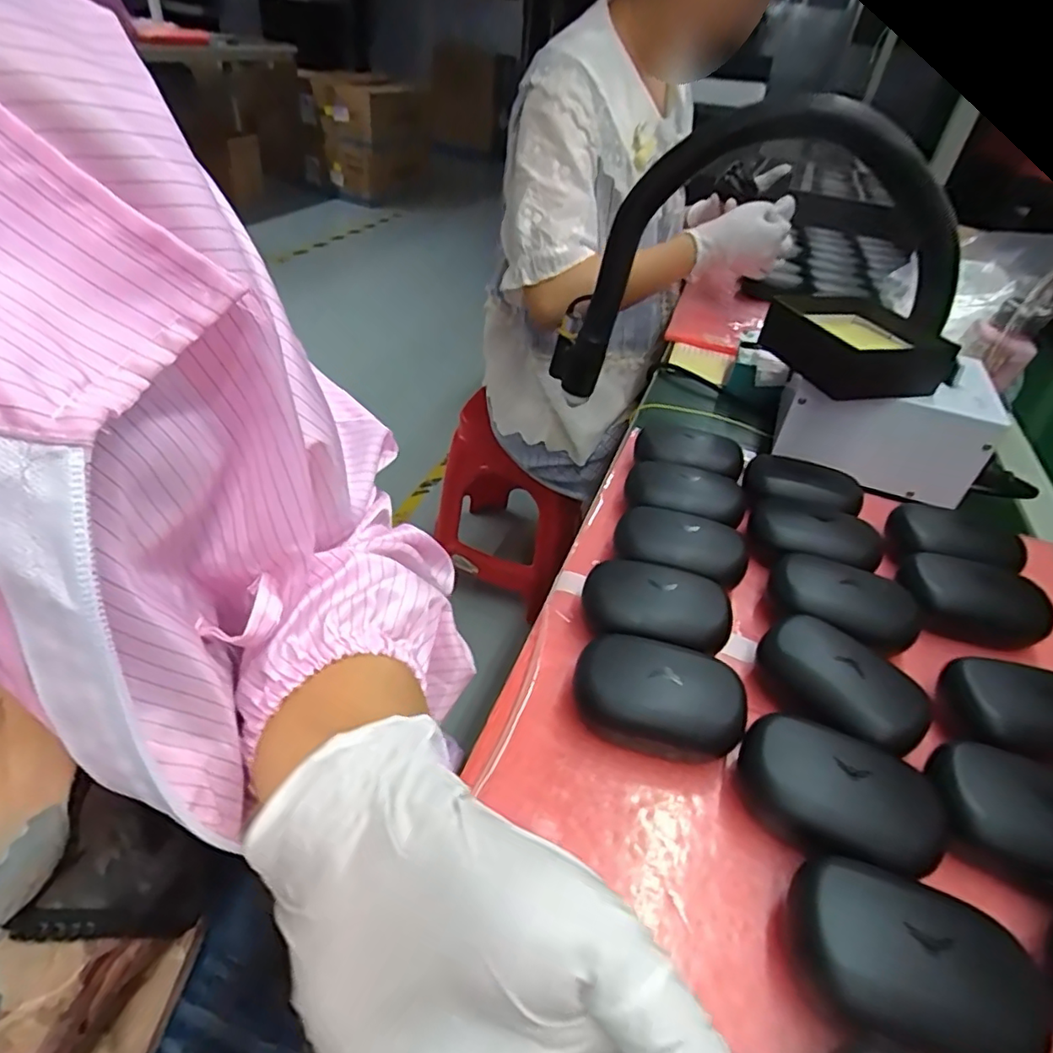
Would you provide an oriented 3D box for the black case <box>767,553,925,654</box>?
[{"bbox_3d":[0.195,0.052,0.371,0.084,0.035,0.044,19,42,14],"label":"black case"}]

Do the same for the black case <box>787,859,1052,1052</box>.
[{"bbox_3d":[0.145,0.166,0.229,0.082,0.035,0.059,16,41,10],"label":"black case"}]

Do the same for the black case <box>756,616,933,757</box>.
[{"bbox_3d":[0.170,0.086,0.326,0.052,0.036,0.084,-30,53,-35],"label":"black case"}]

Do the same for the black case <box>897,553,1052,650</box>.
[{"bbox_3d":[0.288,0.048,0.388,0.078,0.033,0.044,14,41,8],"label":"black case"}]

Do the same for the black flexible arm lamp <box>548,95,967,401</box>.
[{"bbox_3d":[0.216,-0.223,0.540,0.324,0.252,0.199,29,45,24],"label":"black flexible arm lamp"}]

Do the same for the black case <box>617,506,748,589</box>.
[{"bbox_3d":[0.103,0.018,0.399,0.086,0.030,0.053,18,42,13],"label":"black case"}]

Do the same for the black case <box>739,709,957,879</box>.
[{"bbox_3d":[0.142,0.124,0.278,0.083,0.034,0.059,19,42,14],"label":"black case"}]

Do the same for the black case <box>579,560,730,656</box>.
[{"bbox_3d":[0.076,0.052,0.359,0.083,0.037,0.055,11,41,5],"label":"black case"}]

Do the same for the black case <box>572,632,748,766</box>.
[{"bbox_3d":[0.068,0.088,0.312,0.085,0.038,0.056,19,42,14],"label":"black case"}]

